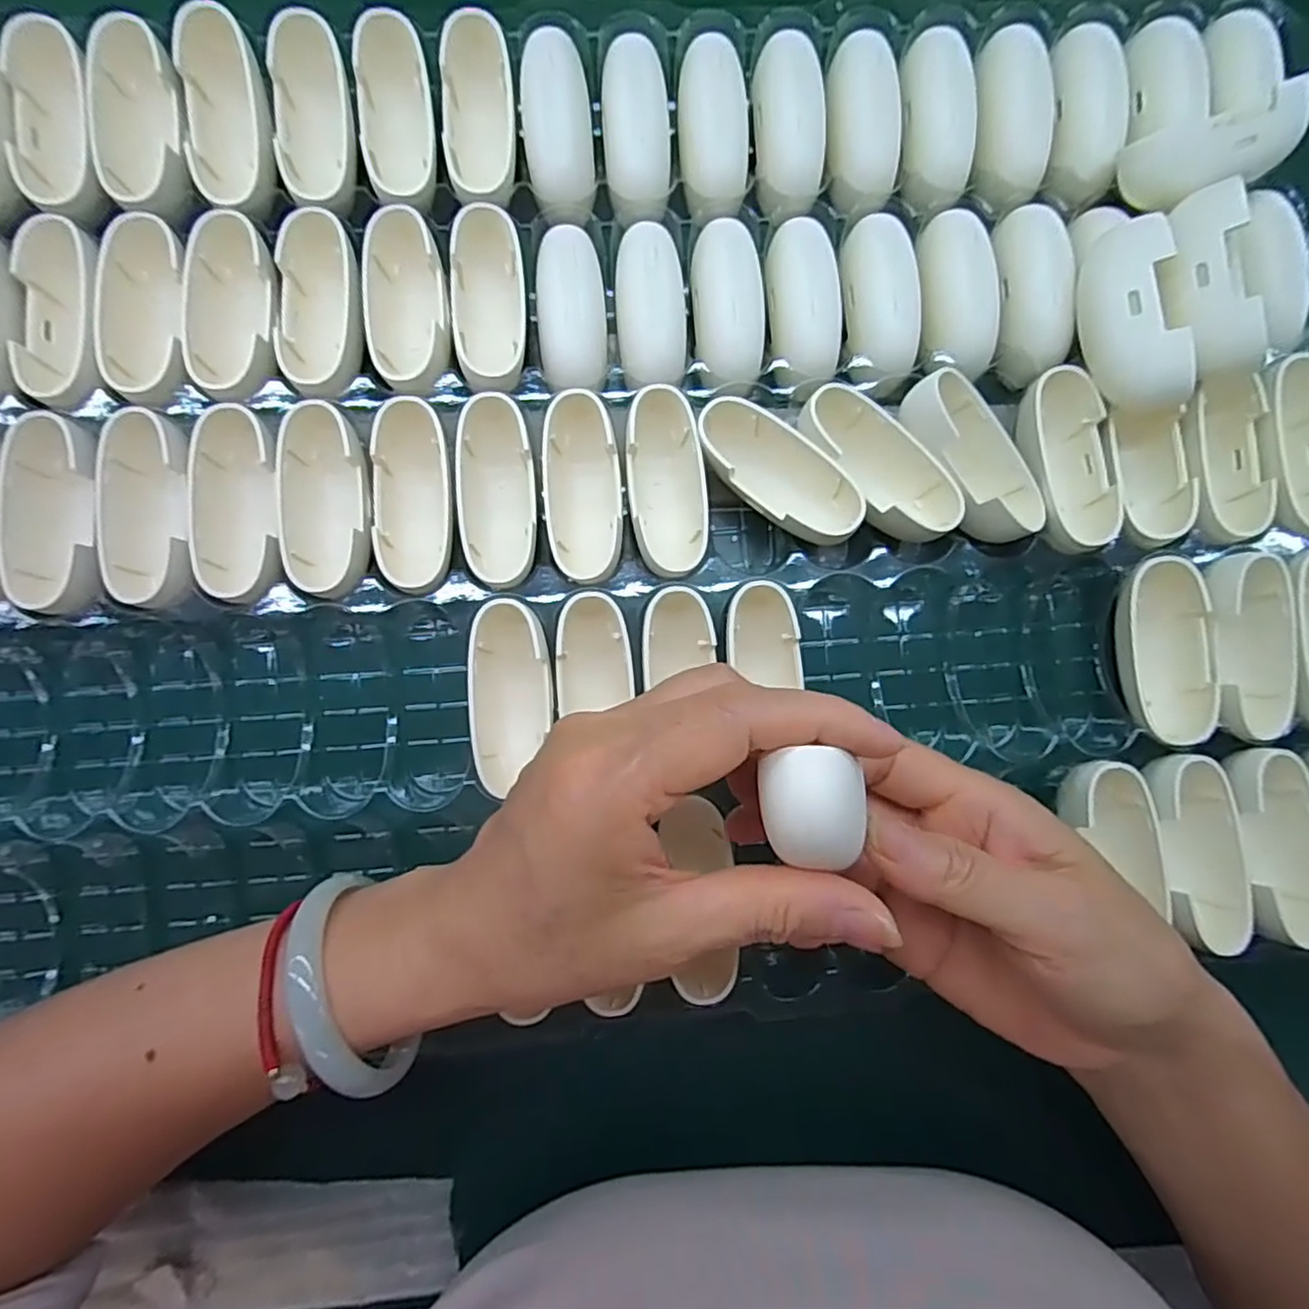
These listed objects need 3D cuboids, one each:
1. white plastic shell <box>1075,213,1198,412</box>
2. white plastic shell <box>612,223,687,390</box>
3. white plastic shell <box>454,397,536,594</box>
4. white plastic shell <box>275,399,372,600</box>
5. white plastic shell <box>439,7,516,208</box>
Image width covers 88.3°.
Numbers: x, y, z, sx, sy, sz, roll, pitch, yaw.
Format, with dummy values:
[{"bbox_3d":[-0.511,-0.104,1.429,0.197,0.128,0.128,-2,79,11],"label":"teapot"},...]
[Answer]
[{"bbox_3d":[0.174,-0.122,0.247,0.020,0.029,0.065,-9,87,-3],"label":"white plastic shell"},{"bbox_3d":[-0.001,-0.135,0.263,0.027,0.010,0.063,-5,87,-3],"label":"white plastic shell"},{"bbox_3d":[-0.059,-0.063,0.254,0.027,0.024,0.075,1,87,-2],"label":"white plastic shell"},{"bbox_3d":[-0.121,-0.057,0.246,0.035,0.026,0.075,-10,77,-5],"label":"white plastic shell"},{"bbox_3d":[-0.069,-0.206,0.262,0.027,0.017,0.070,-2,87,-2],"label":"white plastic shell"}]

